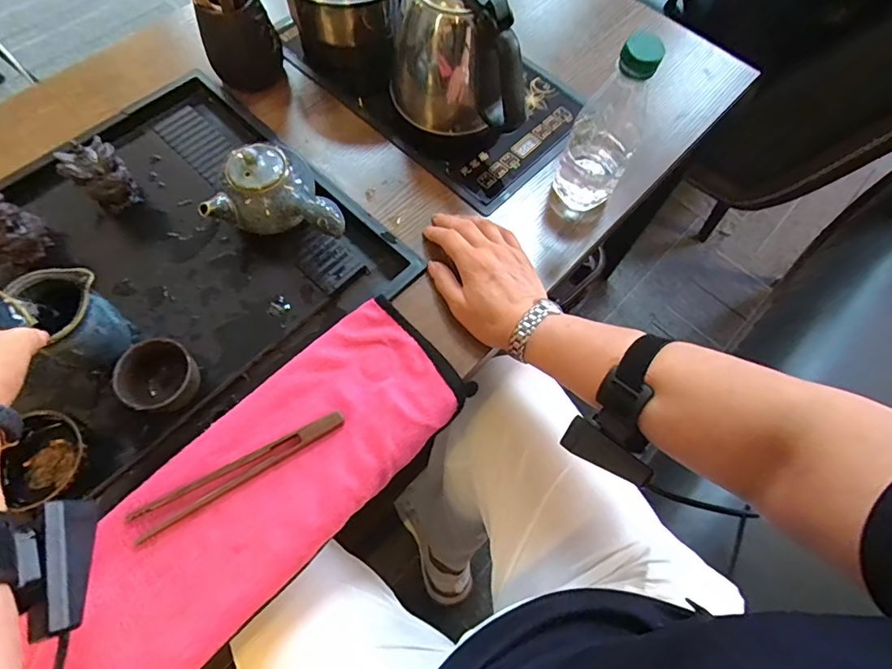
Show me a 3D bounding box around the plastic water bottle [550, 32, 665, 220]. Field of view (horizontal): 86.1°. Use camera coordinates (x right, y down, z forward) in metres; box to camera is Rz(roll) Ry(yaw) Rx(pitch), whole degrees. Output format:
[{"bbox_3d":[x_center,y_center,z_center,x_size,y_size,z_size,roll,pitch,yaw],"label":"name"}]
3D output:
[{"bbox_3d":[0.152,-0.193,0.447,0.063,0.169,0.057,30,69,9],"label":"plastic water bottle"}]

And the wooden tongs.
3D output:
[{"bbox_3d":[-0.166,0.110,0.390,0.176,0.009,0.021,-29,72,-14],"label":"wooden tongs"}]

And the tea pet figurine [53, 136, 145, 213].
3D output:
[{"bbox_3d":[-0.337,-0.153,0.474,0.046,0.071,0.037,-34,73,-16],"label":"tea pet figurine"}]

